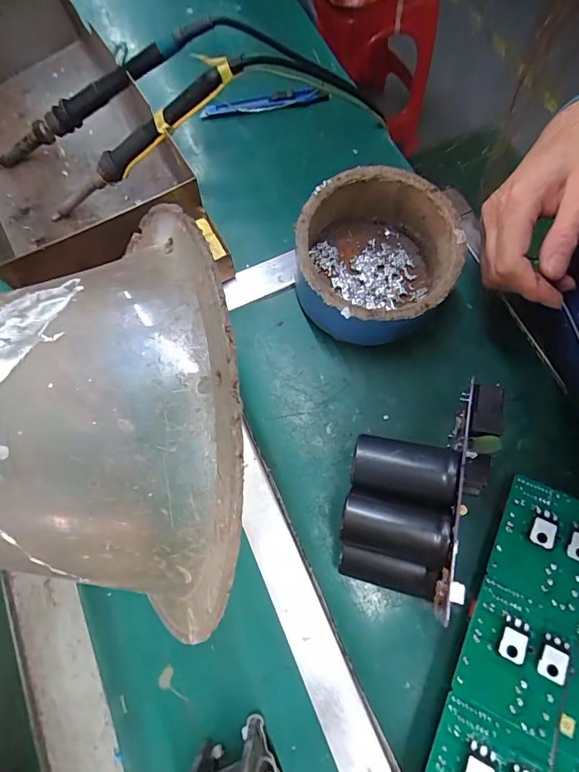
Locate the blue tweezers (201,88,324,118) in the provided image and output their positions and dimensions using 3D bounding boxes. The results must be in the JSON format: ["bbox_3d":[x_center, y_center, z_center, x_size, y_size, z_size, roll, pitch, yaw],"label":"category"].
[{"bbox_3d":[-0.029,-0.281,0.397,0.117,0.010,0.017,-13,74,-4],"label":"blue tweezers"}]

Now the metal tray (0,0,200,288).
[{"bbox_3d":[-0.210,-0.212,0.349,0.169,0.068,0.271,-31,75,-8],"label":"metal tray"}]

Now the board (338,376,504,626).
[{"bbox_3d":[0.075,0.069,0.263,0.078,0.077,0.122,17,74,6],"label":"board"}]

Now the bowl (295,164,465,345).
[{"bbox_3d":[0.065,-0.096,0.318,0.115,0.070,0.117,0,73,1],"label":"bowl"}]

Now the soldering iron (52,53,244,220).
[{"bbox_3d":[-0.122,-0.196,0.322,0.197,0.023,0.022,-30,74,15],"label":"soldering iron"}]

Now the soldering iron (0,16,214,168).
[{"bbox_3d":[-0.168,-0.247,0.340,0.228,0.017,0.019,-20,73,16],"label":"soldering iron"}]

